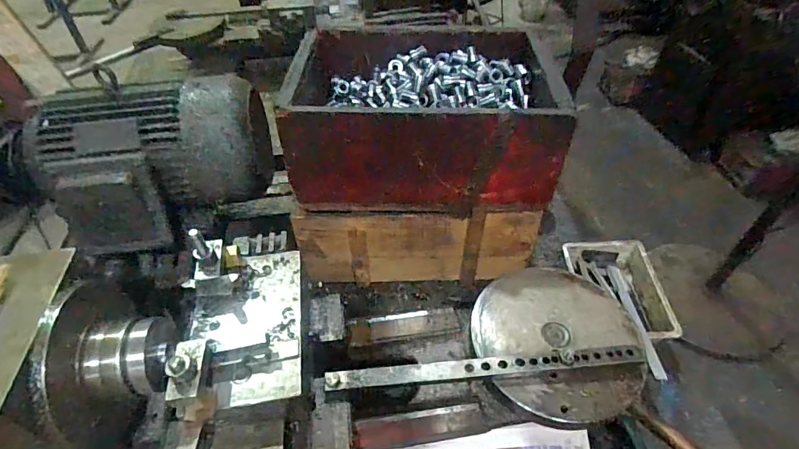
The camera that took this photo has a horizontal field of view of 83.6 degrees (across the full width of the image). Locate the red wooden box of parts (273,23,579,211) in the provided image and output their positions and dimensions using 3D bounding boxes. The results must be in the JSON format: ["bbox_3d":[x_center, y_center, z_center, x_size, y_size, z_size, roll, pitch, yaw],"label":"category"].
[{"bbox_3d":[0.035,-0.157,0.638,0.339,0.149,0.245,0,46,3],"label":"red wooden box of parts"}]

